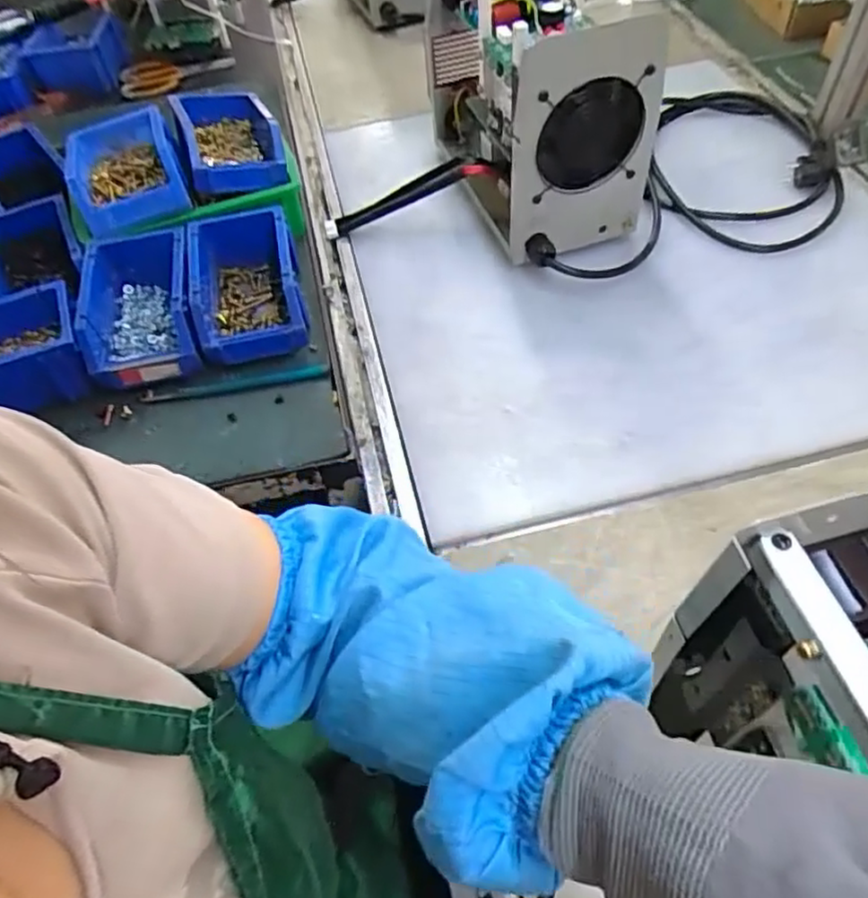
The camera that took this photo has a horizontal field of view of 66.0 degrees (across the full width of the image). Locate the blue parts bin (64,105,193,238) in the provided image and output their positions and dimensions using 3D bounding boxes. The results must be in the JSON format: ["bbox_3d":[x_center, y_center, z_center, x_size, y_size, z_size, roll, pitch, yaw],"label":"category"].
[{"bbox_3d":[-0.338,-0.311,0.733,0.110,0.045,0.171,-20,54,-9],"label":"blue parts bin"}]

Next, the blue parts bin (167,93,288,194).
[{"bbox_3d":[-0.231,-0.360,0.751,0.105,0.058,0.174,-20,54,-9],"label":"blue parts bin"}]

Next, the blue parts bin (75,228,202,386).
[{"bbox_3d":[-0.293,-0.143,0.673,0.104,0.065,0.160,-14,53,-4],"label":"blue parts bin"}]

